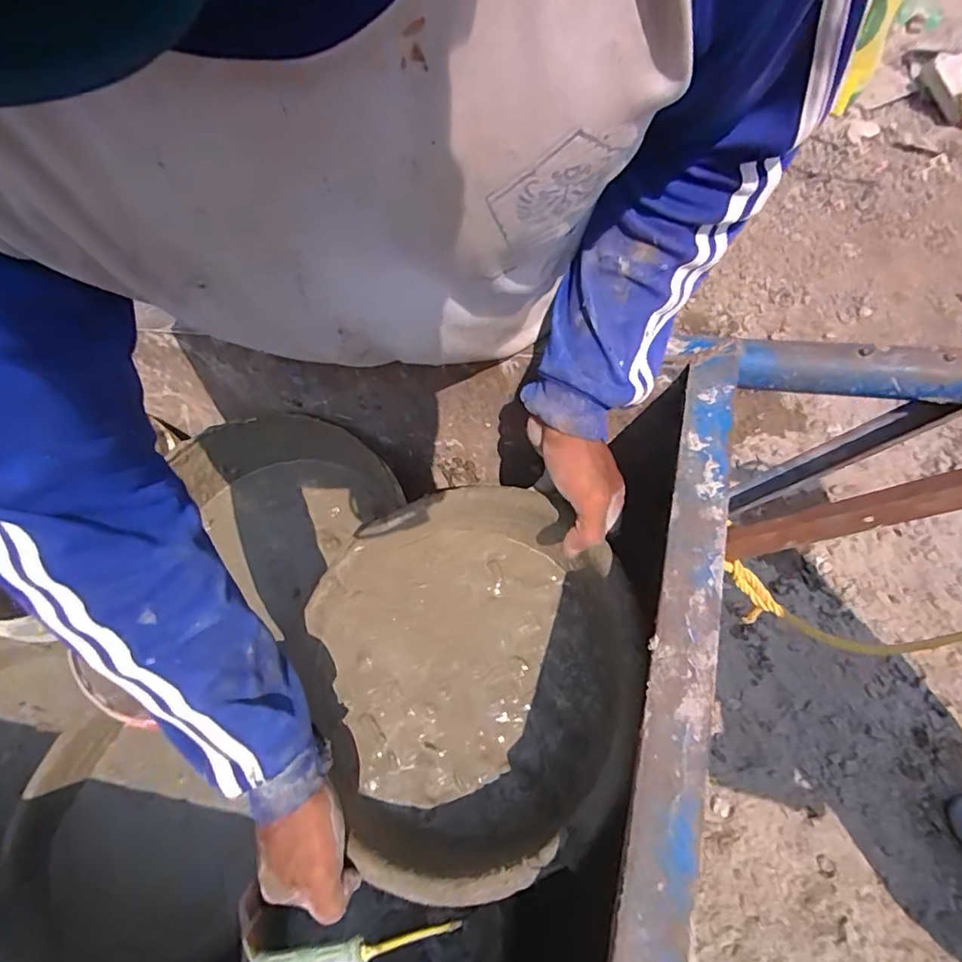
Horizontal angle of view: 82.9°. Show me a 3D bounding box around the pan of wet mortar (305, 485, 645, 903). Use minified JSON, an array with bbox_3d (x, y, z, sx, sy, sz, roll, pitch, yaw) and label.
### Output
[{"bbox_3d":[-0.006,0.142,0.444,0.240,0.105,0.281,-22,64,-8],"label":"pan of wet mortar"}]

